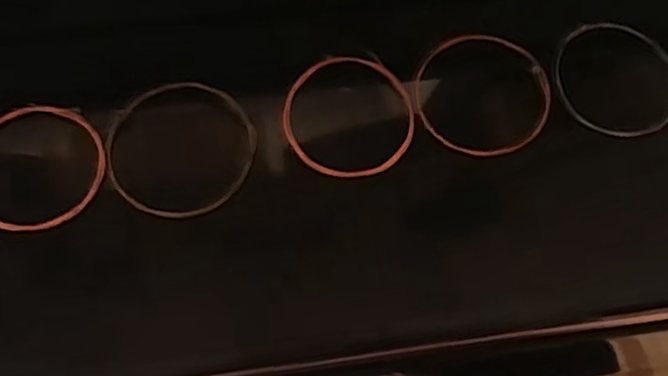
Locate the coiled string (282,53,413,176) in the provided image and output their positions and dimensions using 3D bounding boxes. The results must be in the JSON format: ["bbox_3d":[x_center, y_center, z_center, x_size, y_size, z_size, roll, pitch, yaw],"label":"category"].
[{"bbox_3d":[0.008,-0.040,0.369,0.072,0.009,0.069,-3,76,-10],"label":"coiled string"}]

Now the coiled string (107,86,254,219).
[{"bbox_3d":[-0.079,-0.020,0.349,0.077,0.009,0.073,1,72,0],"label":"coiled string"}]

